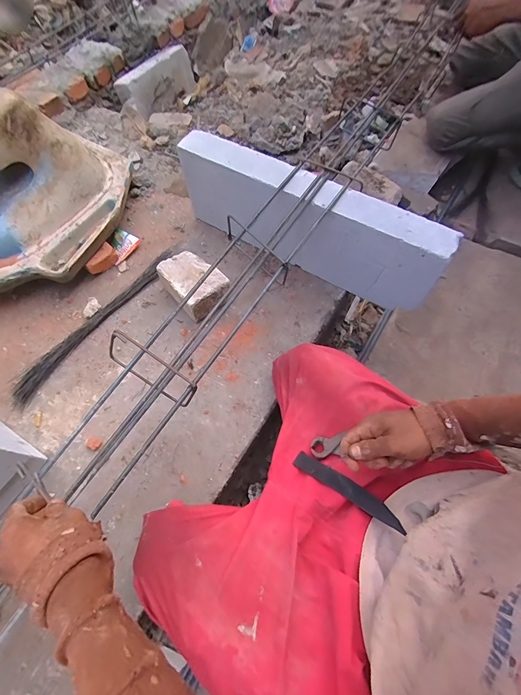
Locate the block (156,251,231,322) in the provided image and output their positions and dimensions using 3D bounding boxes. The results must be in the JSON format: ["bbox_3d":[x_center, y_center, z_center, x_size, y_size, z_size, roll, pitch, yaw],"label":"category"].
[{"bbox_3d":[-0.149,-0.135,0.737,0.106,0.081,0.139,-41,69,-17],"label":"block"}]

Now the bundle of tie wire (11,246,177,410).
[{"bbox_3d":[-0.358,-0.066,0.736,0.053,0.025,0.471,33,69,17],"label":"bundle of tie wire"}]

